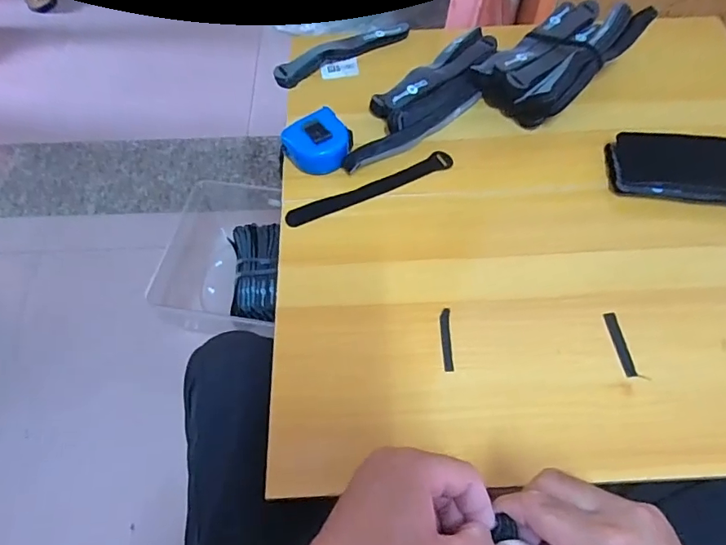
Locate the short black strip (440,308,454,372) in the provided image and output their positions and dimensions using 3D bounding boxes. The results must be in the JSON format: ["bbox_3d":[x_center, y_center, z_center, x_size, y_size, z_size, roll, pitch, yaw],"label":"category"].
[{"bbox_3d":[0.076,0.060,0.452,0.010,0.004,0.061,0,60,3],"label":"short black strip"}]

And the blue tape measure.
[{"bbox_3d":[-0.049,-0.147,0.556,0.067,0.034,0.063,-38,65,-18],"label":"blue tape measure"}]

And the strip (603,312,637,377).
[{"bbox_3d":[0.231,0.063,0.444,0.011,0.004,0.060,-4,60,0],"label":"strip"}]

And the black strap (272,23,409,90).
[{"bbox_3d":[-0.028,-0.286,0.648,0.180,0.031,0.023,-20,61,-10],"label":"black strap"}]

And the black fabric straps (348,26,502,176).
[{"bbox_3d":[0.074,-0.210,0.592,0.267,0.026,0.080,-38,65,-18],"label":"black fabric straps"}]

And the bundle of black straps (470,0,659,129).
[{"bbox_3d":[0.240,-0.265,0.603,0.210,0.052,0.112,-40,66,-19],"label":"bundle of black straps"}]

